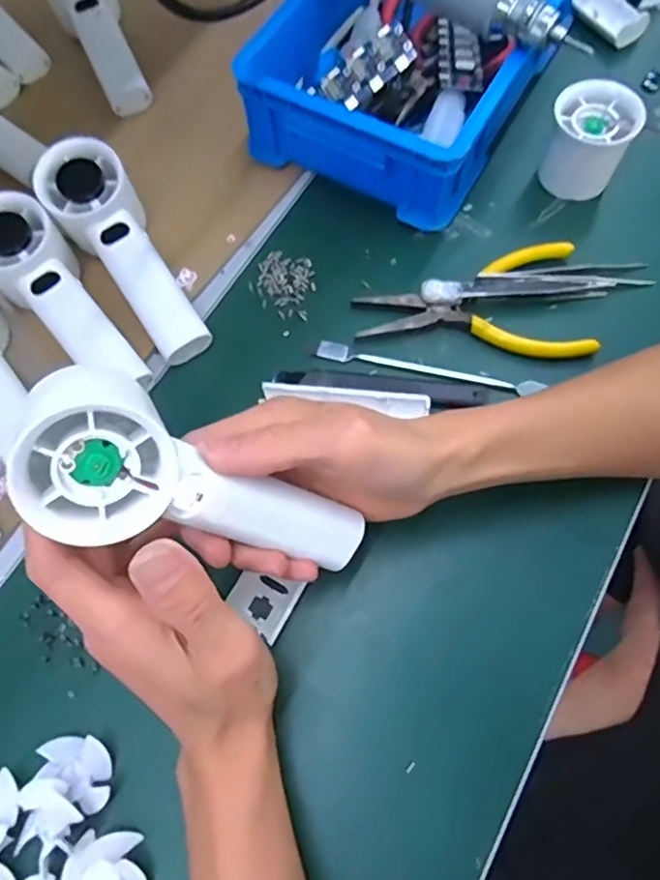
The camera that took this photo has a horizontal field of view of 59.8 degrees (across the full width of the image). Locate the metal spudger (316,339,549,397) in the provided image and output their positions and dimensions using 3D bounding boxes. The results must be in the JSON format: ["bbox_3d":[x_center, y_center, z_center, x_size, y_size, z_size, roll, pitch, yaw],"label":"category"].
[{"bbox_3d":[0.062,-0.045,0.369,0.143,0.008,0.013,12,69,9],"label":"metal spudger"}]

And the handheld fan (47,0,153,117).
[{"bbox_3d":[-0.189,-0.342,0.475,0.054,0.045,0.156,-28,85,-12],"label":"handheld fan"}]

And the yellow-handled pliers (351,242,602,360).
[{"bbox_3d":[0.094,-0.084,0.374,0.146,0.023,0.081,-9,67,1],"label":"yellow-handled pliers"}]

